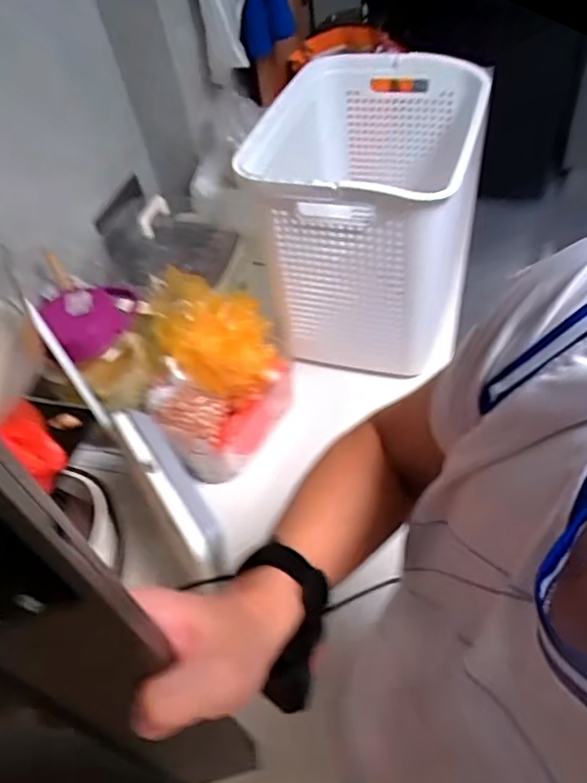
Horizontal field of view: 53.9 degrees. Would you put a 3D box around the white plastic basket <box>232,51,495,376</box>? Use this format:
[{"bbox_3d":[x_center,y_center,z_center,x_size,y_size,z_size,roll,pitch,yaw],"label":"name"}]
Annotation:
[{"bbox_3d":[0.127,-0.293,0.958,0.296,0.356,0.447,11,48,17],"label":"white plastic basket"}]

